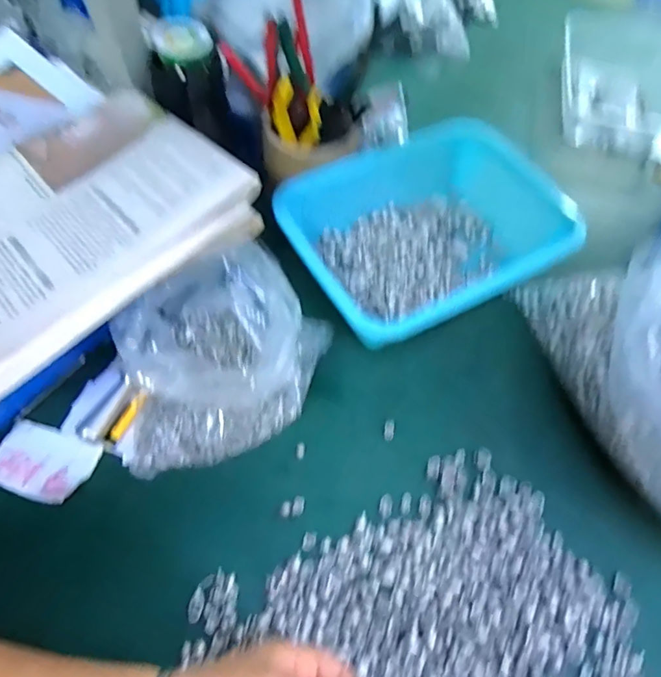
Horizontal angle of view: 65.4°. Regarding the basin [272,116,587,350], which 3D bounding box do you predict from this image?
[{"bbox_3d":[0.091,-0.113,0.534,0.272,0.070,0.221,-21,61,-14],"label":"basin"}]

